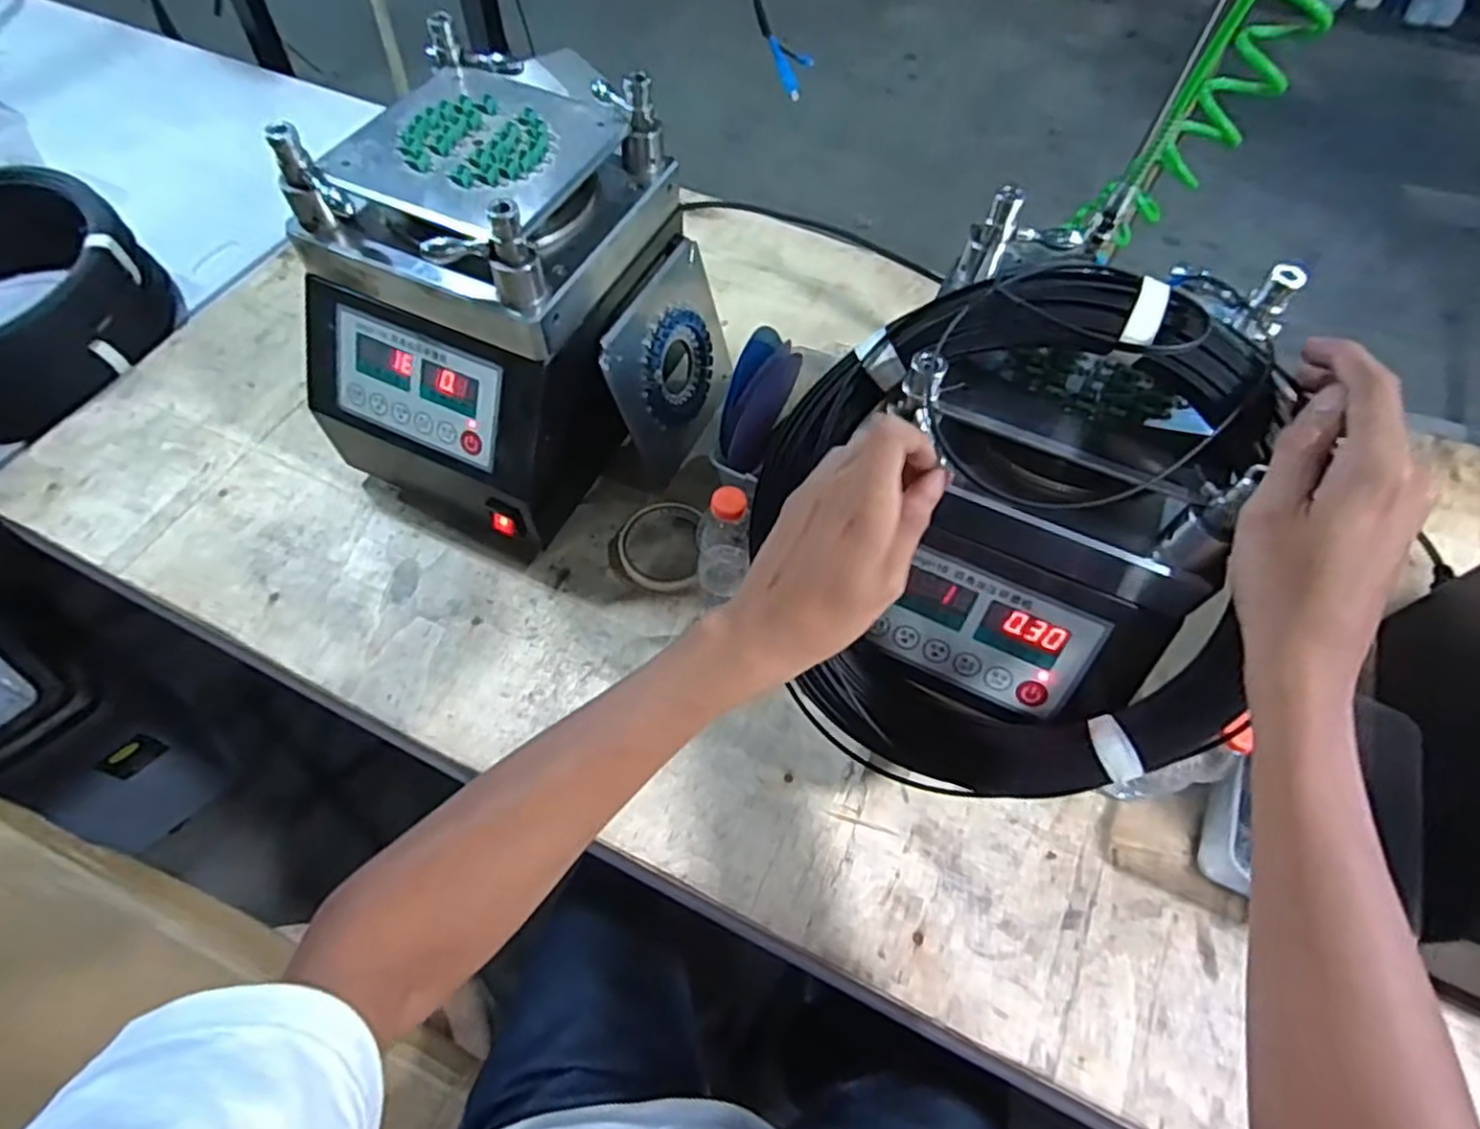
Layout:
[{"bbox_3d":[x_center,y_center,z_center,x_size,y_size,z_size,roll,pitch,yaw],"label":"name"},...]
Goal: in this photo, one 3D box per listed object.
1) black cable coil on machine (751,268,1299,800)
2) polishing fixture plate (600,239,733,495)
[{"bbox_3d":[0.154,-0.004,0.441,0.277,0.050,0.313,0,107,15],"label":"black cable coil on machine"},{"bbox_3d":[-0.058,-0.183,0.676,0.013,0.167,0.168,15,60,27],"label":"polishing fixture plate"}]

